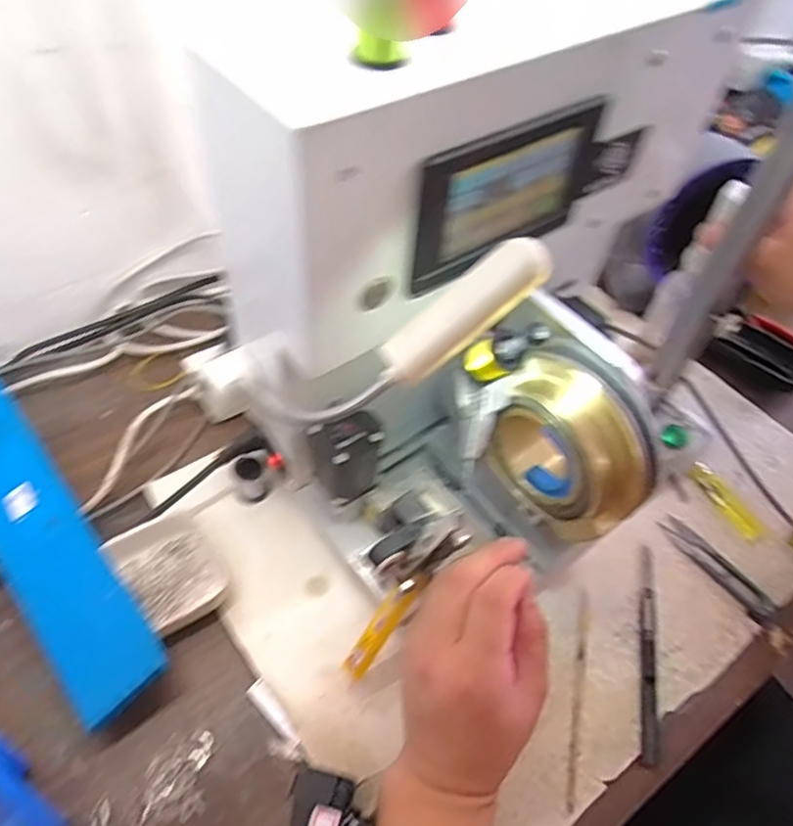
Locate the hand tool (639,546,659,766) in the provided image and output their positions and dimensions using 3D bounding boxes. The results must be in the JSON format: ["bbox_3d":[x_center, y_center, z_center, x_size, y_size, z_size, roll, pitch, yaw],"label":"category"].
[{"bbox_3d":[0.191,0.176,0.482,0.012,0.005,0.162,13,53,4],"label":"hand tool"}]

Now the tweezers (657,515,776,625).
[{"bbox_3d":[0.266,0.127,0.527,0.024,0.004,0.102,-28,60,-24],"label":"tweezers"}]

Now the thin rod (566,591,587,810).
[{"bbox_3d":[0.131,0.200,0.460,0.008,0.004,0.152,15,53,6],"label":"thin rod"}]

